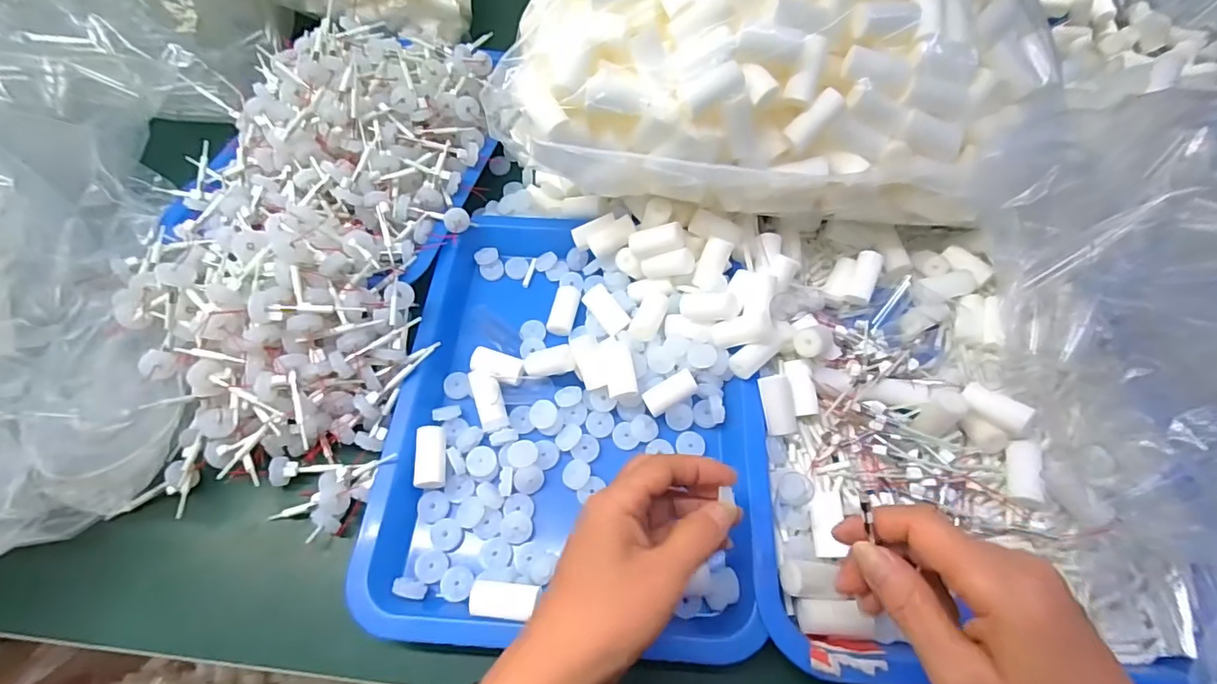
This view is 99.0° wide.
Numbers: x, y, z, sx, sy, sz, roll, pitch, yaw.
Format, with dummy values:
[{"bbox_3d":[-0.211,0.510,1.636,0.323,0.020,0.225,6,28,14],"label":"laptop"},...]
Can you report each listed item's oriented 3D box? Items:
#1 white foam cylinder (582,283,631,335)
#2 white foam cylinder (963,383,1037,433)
[{"bbox_3d":[-0.002,-0.026,0.420,0.022,0.016,0.040,-38,87,6],"label":"white foam cylinder"},{"bbox_3d":[0.258,0.043,0.346,0.015,0.013,0.041,-30,41,-15],"label":"white foam cylinder"}]

